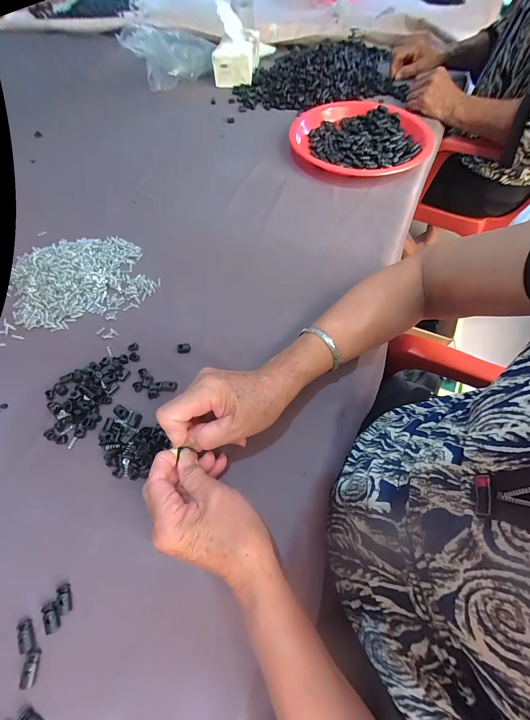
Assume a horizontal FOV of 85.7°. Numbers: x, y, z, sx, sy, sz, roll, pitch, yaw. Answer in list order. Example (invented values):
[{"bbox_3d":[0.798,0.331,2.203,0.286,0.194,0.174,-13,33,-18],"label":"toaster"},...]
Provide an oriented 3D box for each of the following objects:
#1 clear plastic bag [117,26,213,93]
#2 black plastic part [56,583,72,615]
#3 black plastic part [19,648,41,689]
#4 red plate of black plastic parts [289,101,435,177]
[{"bbox_3d":[-0.215,-0.696,0.644,0.189,0.099,0.072,-32,68,-15],"label":"clear plastic bag"},{"bbox_3d":[-0.172,0.205,0.245,0.010,0.009,0.021,-23,64,-10],"label":"black plastic part"},{"bbox_3d":[-0.184,0.242,0.223,0.010,0.007,0.022,-5,64,-3],"label":"black plastic part"},{"bbox_3d":[0.186,-0.434,0.553,0.252,0.028,0.264,-1,62,2],"label":"red plate of black plastic parts"}]

